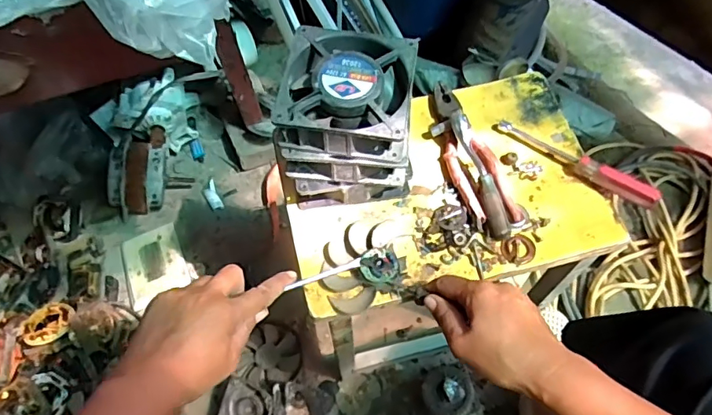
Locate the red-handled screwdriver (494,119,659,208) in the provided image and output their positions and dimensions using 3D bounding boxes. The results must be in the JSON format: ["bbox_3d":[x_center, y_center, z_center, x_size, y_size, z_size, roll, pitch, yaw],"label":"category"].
[{"bbox_3d":[0.237,-0.054,0.551,0.178,0.023,0.018,37,67,21],"label":"red-handled screwdriver"}]

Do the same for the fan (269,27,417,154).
[{"bbox_3d":[-0.008,-0.109,0.484,0.121,0.044,0.116,4,60,5],"label":"fan"}]

